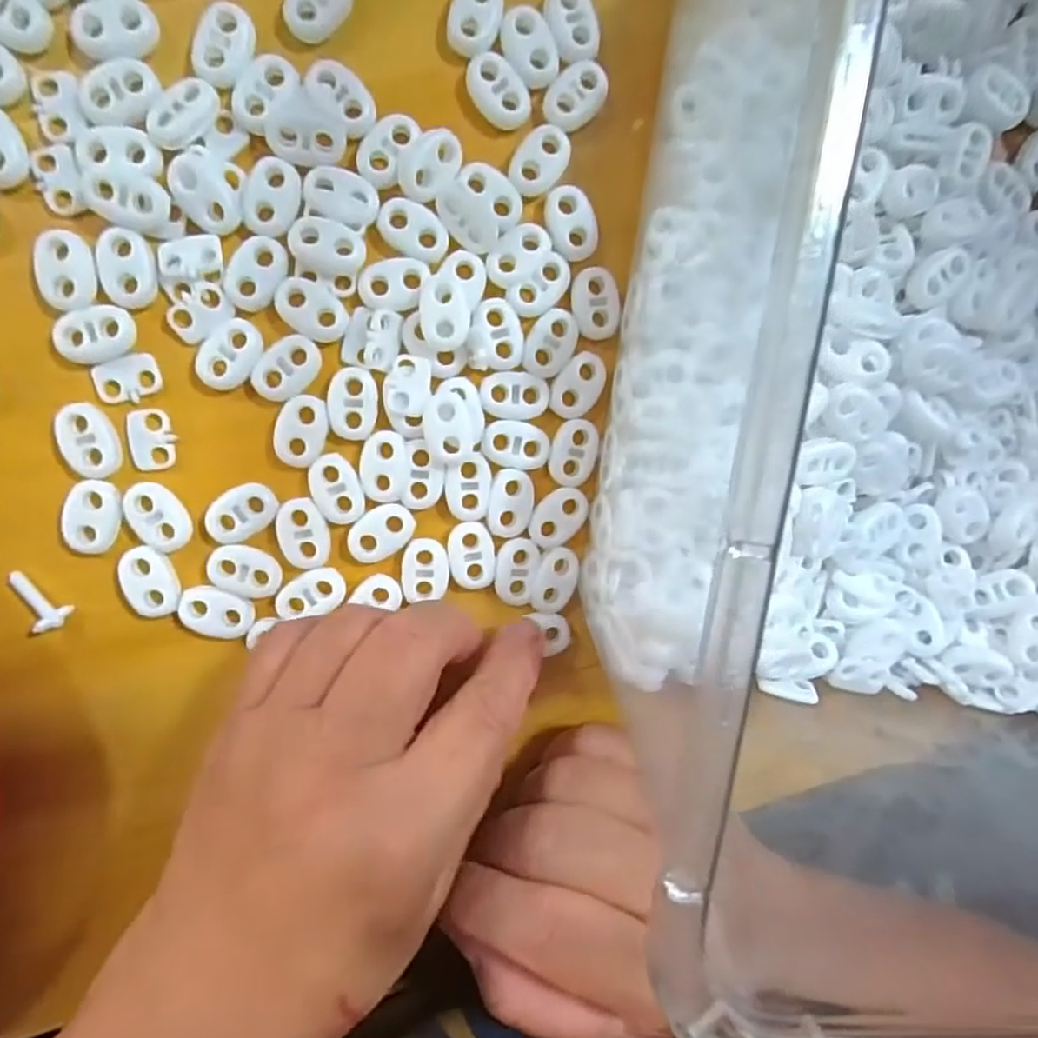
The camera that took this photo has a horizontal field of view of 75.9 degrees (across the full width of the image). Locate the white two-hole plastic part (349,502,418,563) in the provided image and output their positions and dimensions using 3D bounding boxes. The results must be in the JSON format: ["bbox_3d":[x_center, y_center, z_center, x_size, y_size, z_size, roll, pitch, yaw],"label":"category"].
[{"bbox_3d":[-0.044,0.004,0.211,0.022,0.004,0.015,-45,100,-2],"label":"white two-hole plastic part"}]

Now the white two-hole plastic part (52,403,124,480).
[{"bbox_3d":[-0.127,-0.023,0.196,0.014,0.004,0.022,-19,98,-7],"label":"white two-hole plastic part"}]

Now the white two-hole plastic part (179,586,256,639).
[{"bbox_3d":[-0.094,0.029,0.208,0.022,0.004,0.015,14,93,-10],"label":"white two-hole plastic part"}]

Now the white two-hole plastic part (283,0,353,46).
[{"bbox_3d":[-0.058,-0.150,0.192,0.014,0.005,0.022,41,89,-10],"label":"white two-hole plastic part"}]

